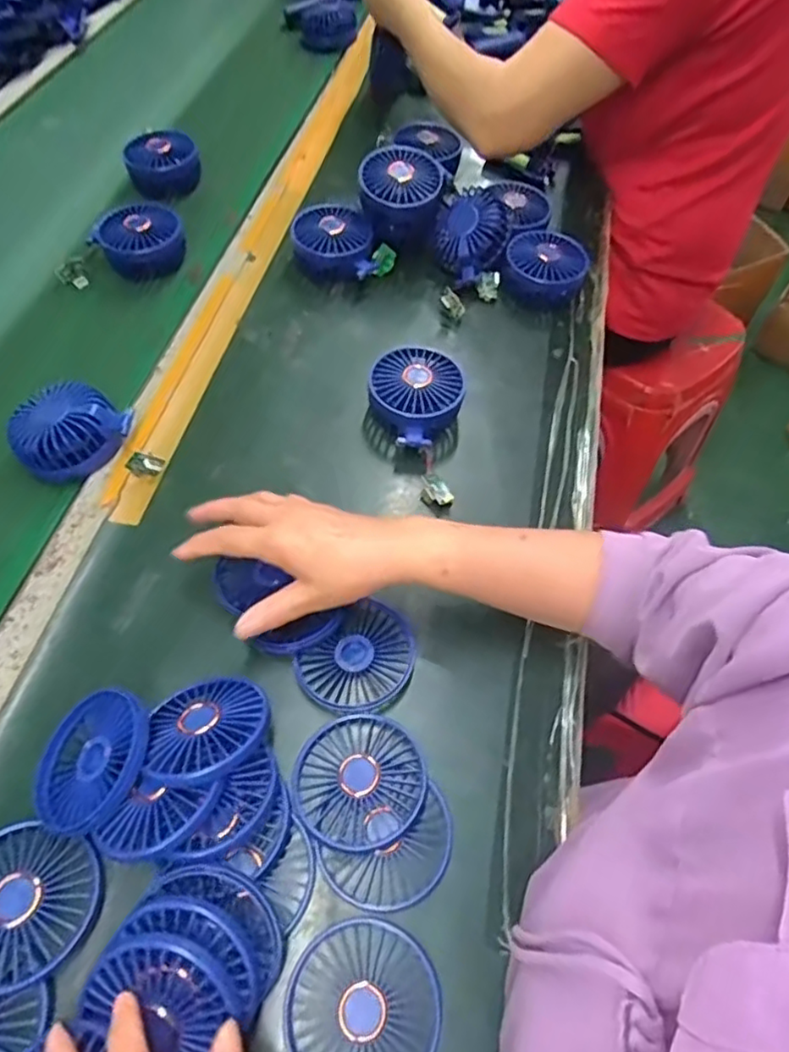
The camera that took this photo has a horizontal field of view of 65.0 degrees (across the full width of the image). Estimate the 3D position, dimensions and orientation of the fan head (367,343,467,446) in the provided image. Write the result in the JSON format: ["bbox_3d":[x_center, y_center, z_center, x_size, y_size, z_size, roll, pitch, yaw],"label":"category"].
[{"bbox_3d":[0.020,-0.118,0.573,0.081,0.048,0.088,1,59,-2],"label":"fan head"}]

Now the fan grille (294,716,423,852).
[{"bbox_3d":[-0.023,0.170,0.417,0.083,0.020,0.085,1,59,-2],"label":"fan grille"}]

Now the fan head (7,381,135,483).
[{"bbox_3d":[-0.284,-0.082,0.539,0.086,0.041,0.085,1,59,-2],"label":"fan head"}]

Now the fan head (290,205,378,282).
[{"bbox_3d":[-0.067,-0.306,0.680,0.086,0.047,0.087,-4,60,-5],"label":"fan head"}]

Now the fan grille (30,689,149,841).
[{"bbox_3d":[-0.197,0.148,0.399,0.076,0.011,0.085,22,69,29],"label":"fan grille"}]

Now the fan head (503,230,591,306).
[{"bbox_3d":[0.166,-0.284,0.683,0.085,0.049,0.081,1,59,-2],"label":"fan head"}]

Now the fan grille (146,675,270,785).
[{"bbox_3d":[-0.124,0.131,0.407,0.083,0.011,0.082,-6,30,3],"label":"fan grille"}]

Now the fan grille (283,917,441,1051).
[{"bbox_3d":[-0.017,0.280,0.358,0.087,0.024,0.084,1,59,-2],"label":"fan grille"}]

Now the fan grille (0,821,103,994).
[{"bbox_3d":[-0.223,0.223,0.366,0.086,0.018,0.081,17,60,8],"label":"fan grille"}]

